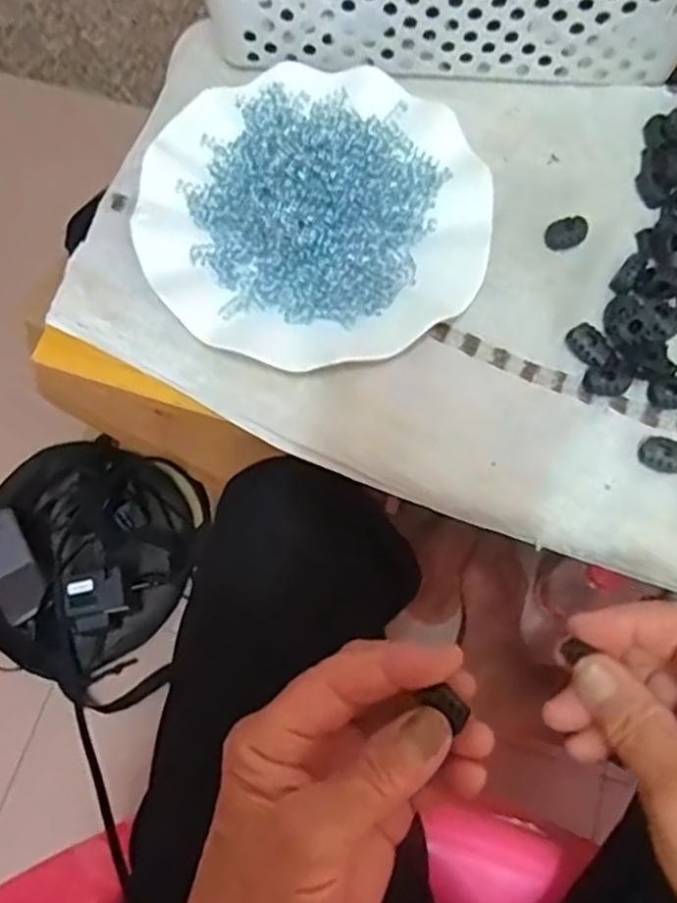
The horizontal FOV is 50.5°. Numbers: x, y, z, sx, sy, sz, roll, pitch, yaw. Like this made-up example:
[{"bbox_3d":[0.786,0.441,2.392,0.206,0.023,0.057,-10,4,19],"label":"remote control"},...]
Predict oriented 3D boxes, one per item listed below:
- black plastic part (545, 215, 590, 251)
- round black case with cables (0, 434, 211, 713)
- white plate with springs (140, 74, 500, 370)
[{"bbox_3d":[0.122,-0.117,0.384,0.024,0.004,0.017,-33,73,-10],"label":"black plastic part"},{"bbox_3d":[-0.283,0.121,0.802,0.260,0.069,0.254,0,71,1],"label":"round black case with cables"},{"bbox_3d":[-0.011,-0.126,0.372,0.175,0.027,0.169,0,75,2],"label":"white plate with springs"}]

